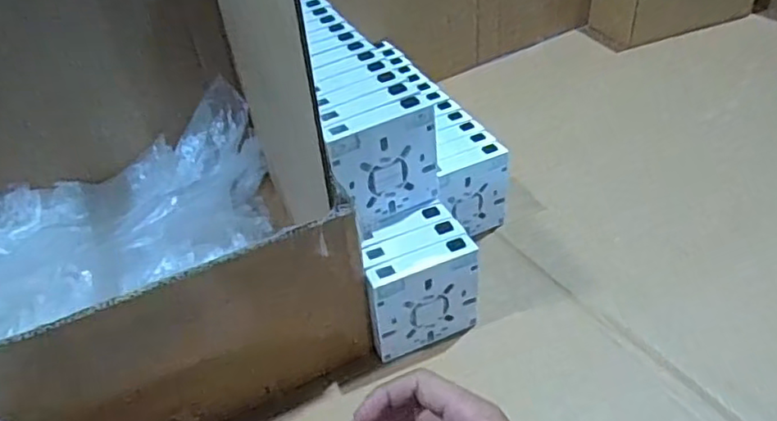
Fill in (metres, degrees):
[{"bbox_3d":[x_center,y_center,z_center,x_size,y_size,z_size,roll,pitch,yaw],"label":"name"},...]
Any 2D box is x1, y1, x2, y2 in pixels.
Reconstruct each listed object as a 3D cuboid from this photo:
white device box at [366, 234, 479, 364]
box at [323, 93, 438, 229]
[{"bbox_3d":[0.028,0.070,0.472,0.087,0.089,0.022,-18,42,-14],"label":"white device box"},{"bbox_3d":[-0.003,-0.034,0.465,0.085,0.089,0.025,-25,44,-20],"label":"box"}]

